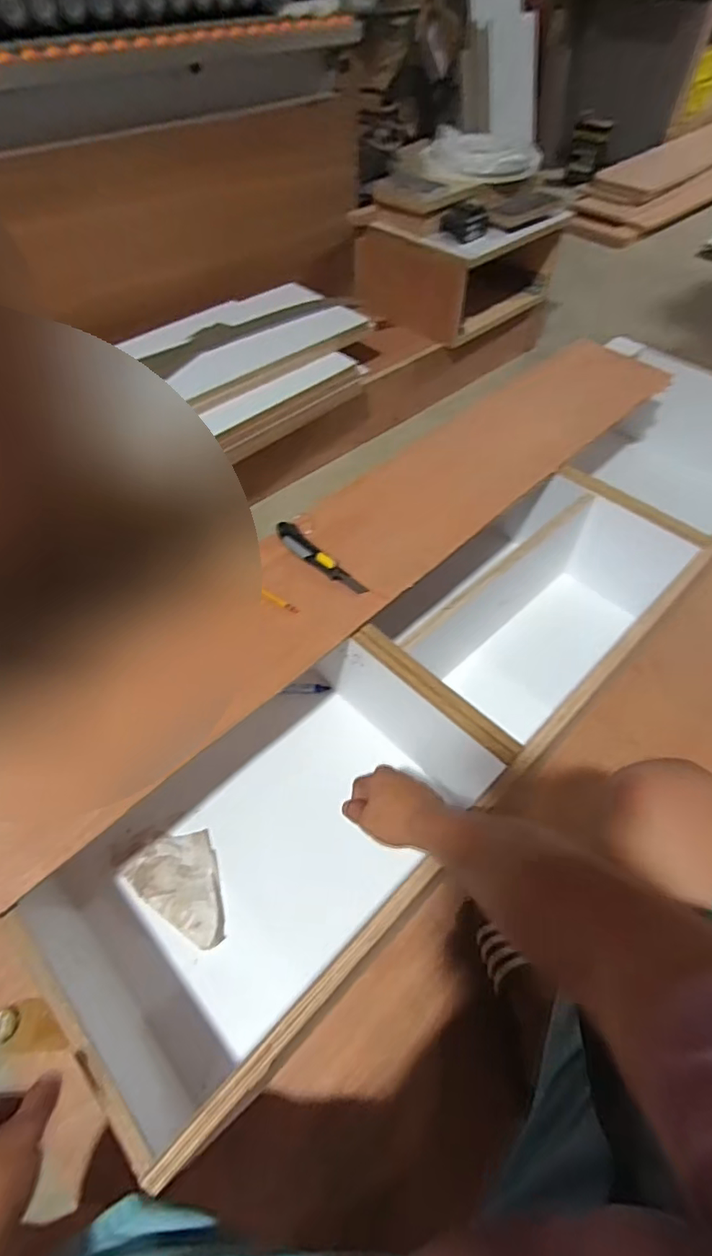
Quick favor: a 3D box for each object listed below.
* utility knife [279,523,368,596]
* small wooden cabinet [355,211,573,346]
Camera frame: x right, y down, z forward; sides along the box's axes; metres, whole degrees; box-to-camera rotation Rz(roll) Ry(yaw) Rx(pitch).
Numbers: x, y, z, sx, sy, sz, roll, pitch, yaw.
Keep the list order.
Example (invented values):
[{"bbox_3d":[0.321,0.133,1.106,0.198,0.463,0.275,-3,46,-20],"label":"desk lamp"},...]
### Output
[{"bbox_3d":[-0.052,-0.105,0.840,0.170,0.012,0.033,39,62,11],"label":"utility knife"},{"bbox_3d":[0.294,-1.056,1.590,0.537,0.230,0.387,-38,62,-24],"label":"small wooden cabinet"}]

